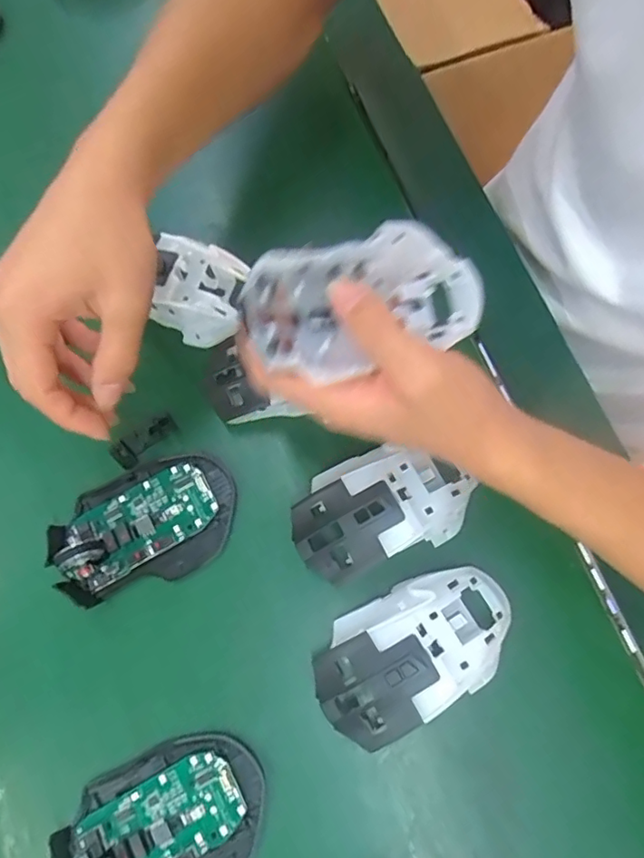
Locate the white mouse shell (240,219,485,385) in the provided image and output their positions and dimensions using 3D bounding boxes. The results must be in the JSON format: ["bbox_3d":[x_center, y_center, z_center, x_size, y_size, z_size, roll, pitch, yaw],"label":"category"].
[{"bbox_3d":[0.021,-0.058,0.274,0.114,0.043,0.061,-14,74,-9],"label":"white mouse shell"}]

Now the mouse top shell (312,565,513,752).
[{"bbox_3d":[0.051,0.119,0.303,0.114,0.038,0.062,-29,76,-8],"label":"mouse top shell"}]

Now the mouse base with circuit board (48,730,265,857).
[{"bbox_3d":[-0.085,0.211,0.286,0.111,0.025,0.073,-23,75,-6],"label":"mouse base with circuit board"}]

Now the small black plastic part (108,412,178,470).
[{"bbox_3d":[-0.114,0.008,0.353,0.043,0.009,0.017,-31,76,-8],"label":"small black plastic part"}]

